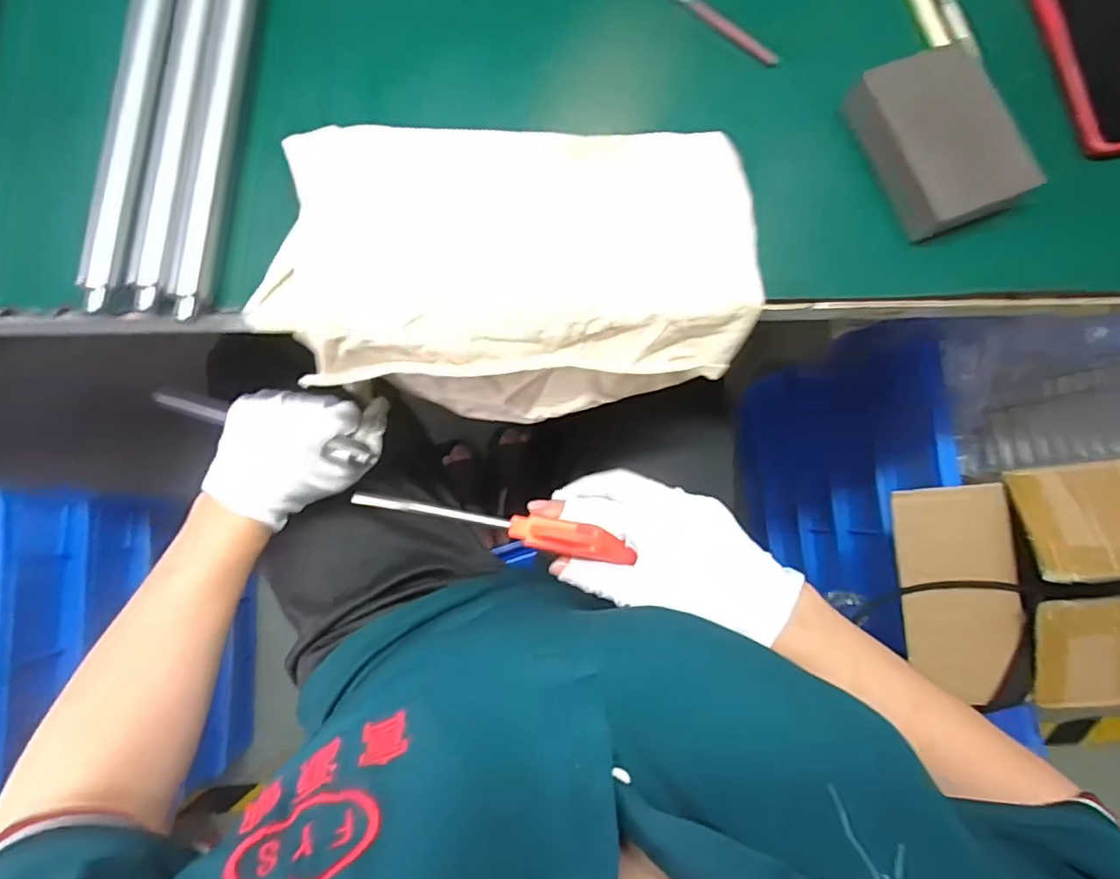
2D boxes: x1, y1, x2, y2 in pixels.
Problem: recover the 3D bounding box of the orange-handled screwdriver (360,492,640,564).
[{"bbox_3d":[-0.040,0.047,0.334,0.156,0.021,0.016,9,83,11],"label":"orange-handled screwdriver"}]

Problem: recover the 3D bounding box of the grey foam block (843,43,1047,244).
[{"bbox_3d":[0.214,-0.169,0.338,0.066,0.032,0.098,-26,86,-7],"label":"grey foam block"}]

